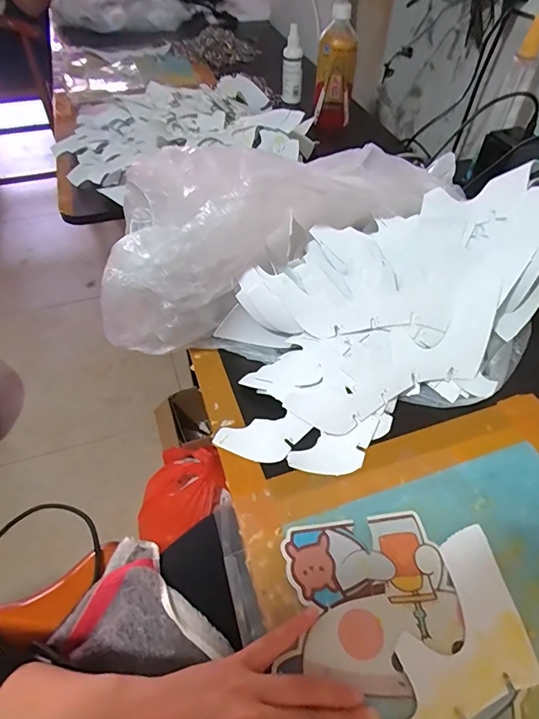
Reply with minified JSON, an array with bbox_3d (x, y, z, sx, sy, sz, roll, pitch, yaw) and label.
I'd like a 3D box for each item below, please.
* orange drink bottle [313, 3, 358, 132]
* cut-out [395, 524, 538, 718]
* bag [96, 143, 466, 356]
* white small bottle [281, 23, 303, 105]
[{"bbox_3d":[0.116,-0.505,0.783,0.065,0.171,0.068,6,51,4],"label":"orange drink bottle"},{"bbox_3d":[0.108,0.218,0.287,0.079,0.007,0.225,36,58,25],"label":"cut-out"},{"bbox_3d":[0.019,-0.133,0.460,0.397,0.162,0.104,-19,53,-16],"label":"bag"},{"bbox_3d":[0.046,-0.572,0.875,0.035,0.124,0.040,6,51,4],"label":"white small bottle"}]

